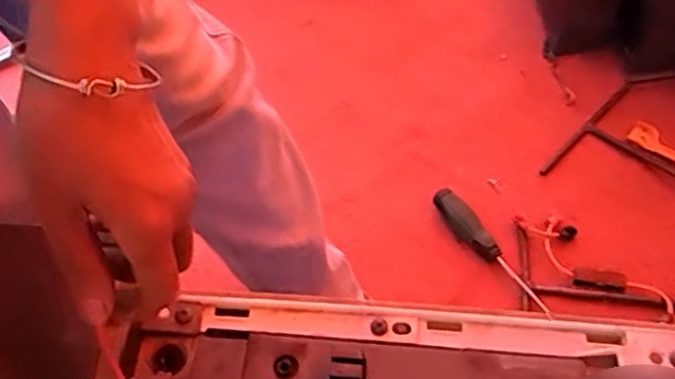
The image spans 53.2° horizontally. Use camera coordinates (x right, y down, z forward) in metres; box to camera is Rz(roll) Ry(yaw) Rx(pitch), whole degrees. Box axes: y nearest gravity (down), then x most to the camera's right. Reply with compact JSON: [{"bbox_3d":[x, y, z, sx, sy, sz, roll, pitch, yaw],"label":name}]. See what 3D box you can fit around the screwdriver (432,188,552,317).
[{"bbox_3d":[0.181,0.074,0.796,0.028,0.023,0.195,-30,59,-15],"label":"screwdriver"}]

